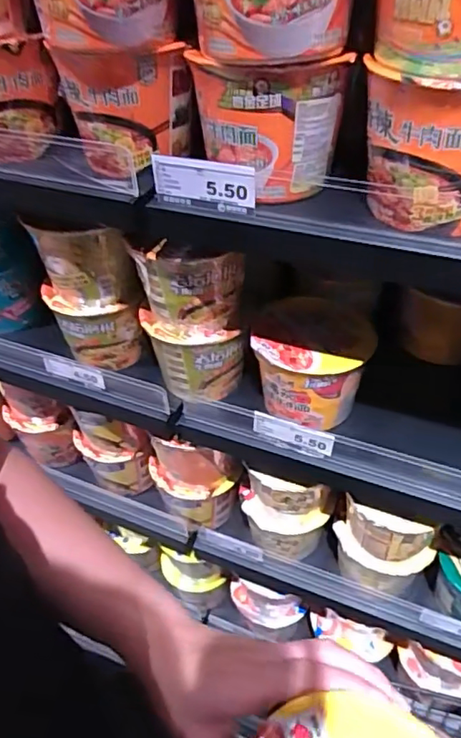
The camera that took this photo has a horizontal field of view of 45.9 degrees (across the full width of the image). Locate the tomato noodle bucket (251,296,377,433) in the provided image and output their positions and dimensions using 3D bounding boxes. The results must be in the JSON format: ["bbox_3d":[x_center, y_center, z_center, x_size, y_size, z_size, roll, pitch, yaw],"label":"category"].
[{"bbox_3d":[0.090,-0.009,0.622,0.126,0.099,0.115,-1,42,1],"label":"tomato noodle bucket"}]

